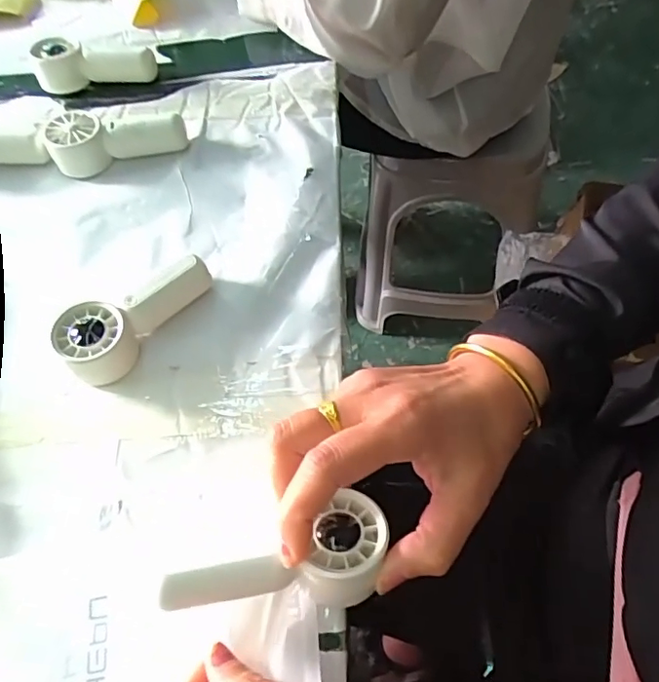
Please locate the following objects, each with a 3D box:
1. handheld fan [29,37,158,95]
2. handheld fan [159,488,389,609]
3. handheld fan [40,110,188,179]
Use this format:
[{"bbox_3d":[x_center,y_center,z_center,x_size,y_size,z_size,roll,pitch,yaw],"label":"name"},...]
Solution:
[{"bbox_3d":[-0.222,-0.256,0.512,0.112,0.036,0.046,8,61,8],"label":"handheld fan"},{"bbox_3d":[-0.024,0.104,0.257,0.103,0.028,0.044,-9,59,-11],"label":"handheld fan"},{"bbox_3d":[-0.177,-0.171,0.457,0.108,0.035,0.034,-13,60,-4],"label":"handheld fan"}]

